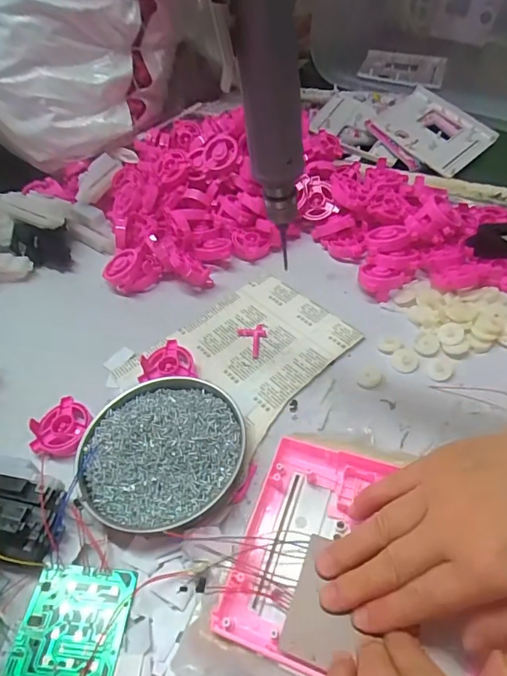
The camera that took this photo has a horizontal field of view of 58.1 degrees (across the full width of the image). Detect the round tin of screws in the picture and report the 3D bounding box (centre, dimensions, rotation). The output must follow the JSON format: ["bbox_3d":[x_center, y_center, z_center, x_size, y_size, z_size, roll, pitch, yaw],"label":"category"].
[{"bbox_3d":[-0.076,0.092,0.380,0.127,0.022,0.133,-4,49,4],"label":"round tin of screws"}]

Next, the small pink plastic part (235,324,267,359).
[{"bbox_3d":[-0.002,0.003,0.461,0.030,0.005,0.041,-4,49,4],"label":"small pink plastic part"}]

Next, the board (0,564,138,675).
[{"bbox_3d":[-0.119,0.190,0.303,0.068,0.004,0.072,6,44,2],"label":"board"}]

